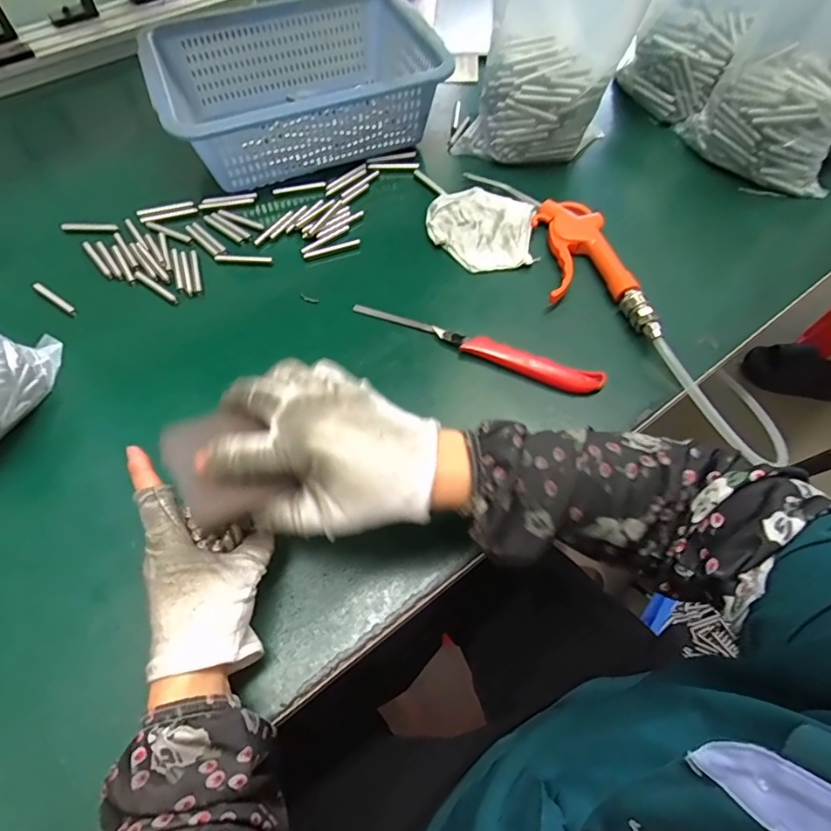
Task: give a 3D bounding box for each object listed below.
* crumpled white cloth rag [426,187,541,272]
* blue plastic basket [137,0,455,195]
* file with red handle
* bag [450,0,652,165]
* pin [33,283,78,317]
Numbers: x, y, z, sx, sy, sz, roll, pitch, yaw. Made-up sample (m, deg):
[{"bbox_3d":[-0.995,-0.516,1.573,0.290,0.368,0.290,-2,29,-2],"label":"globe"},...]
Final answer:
[{"bbox_3d":[0.068,-0.194,0.509,0.107,0.025,0.102,-1,60,1],"label":"crumpled white cloth rag"},{"bbox_3d":[-0.137,-0.375,0.571,0.293,0.100,0.219,-19,62,-10],"label":"blue plastic basket"},{"bbox_3d":[0.050,-0.059,0.430,0.223,0.019,0.023,20,62,12],"label":"file with red handle"},{"bbox_3d":[0.134,-0.365,0.488,0.157,0.200,0.089,20,62,12],"label":"bag"},{"bbox_3d":[-0.344,-0.112,0.472,0.062,0.006,0.009,30,64,19],"label":"pin"}]

